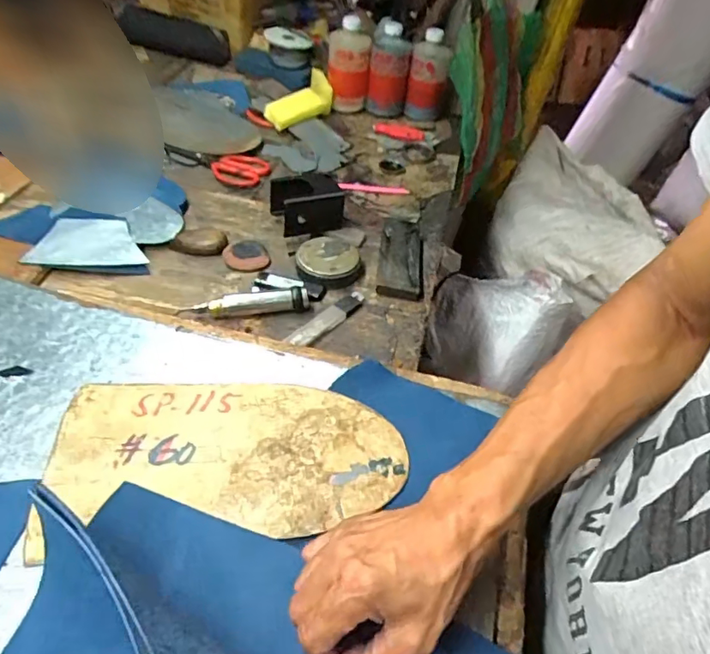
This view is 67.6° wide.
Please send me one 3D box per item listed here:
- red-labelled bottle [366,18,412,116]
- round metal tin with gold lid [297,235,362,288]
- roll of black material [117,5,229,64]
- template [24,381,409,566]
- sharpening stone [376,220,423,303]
[{"bbox_3d":[0.062,-0.461,0.968,0.076,0.146,0.085,12,46,-1],"label":"red-labelled bottle"},{"bbox_3d":[-0.034,-0.076,0.644,0.074,0.025,0.075,2,45,-2],"label":"round metal tin with gold lid"},{"bbox_3d":[-0.364,-0.583,1.064,0.225,0.071,0.044,12,46,-1],"label":"roll of black material"},{"bbox_3d":[-0.103,0.100,0.436,0.274,0.006,0.148,-4,46,-9],"label":"template"},{"bbox_3d":[0.059,-0.092,0.683,0.051,0.020,0.152,10,46,-3],"label":"sharpening stone"}]

